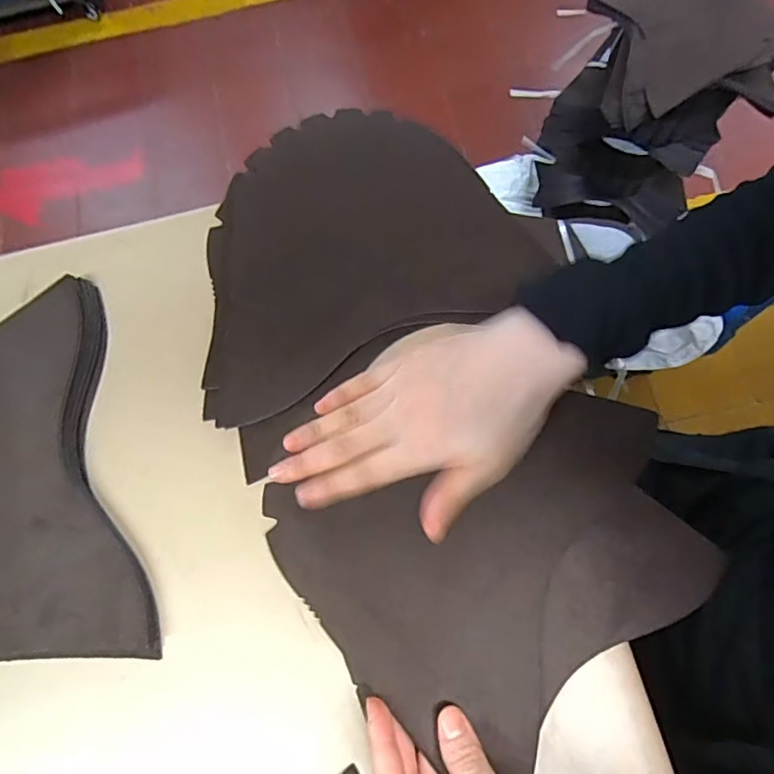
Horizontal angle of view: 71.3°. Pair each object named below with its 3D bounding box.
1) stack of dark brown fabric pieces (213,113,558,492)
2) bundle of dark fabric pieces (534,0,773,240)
[{"bbox_3d":[-0.039,-0.095,0.372,0.238,0.023,0.199,-31,70,-8],"label":"stack of dark brown fabric pieces"},{"bbox_3d":[0.407,-0.427,0.886,0.267,0.341,0.209,-5,69,2],"label":"bundle of dark fabric pieces"}]

